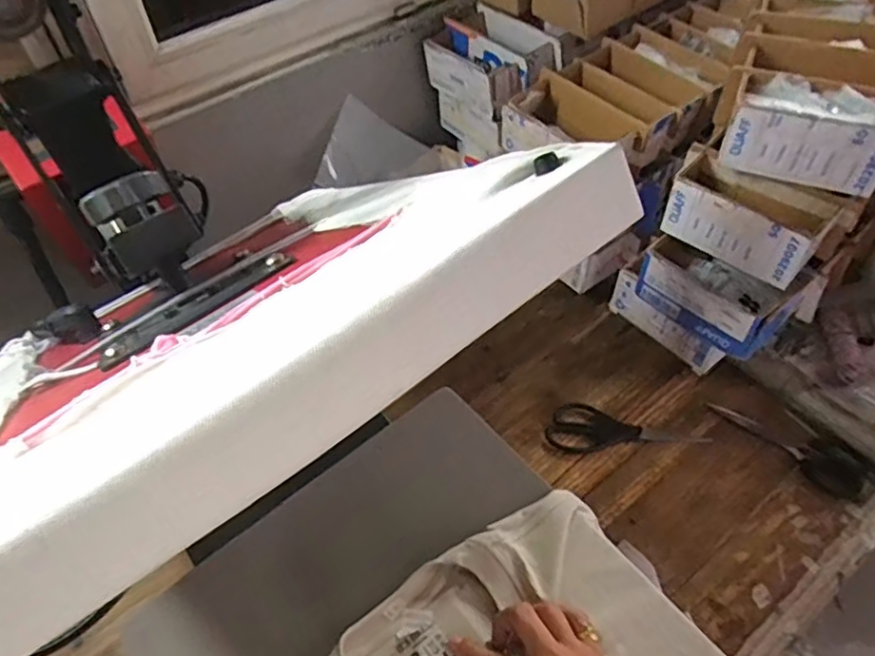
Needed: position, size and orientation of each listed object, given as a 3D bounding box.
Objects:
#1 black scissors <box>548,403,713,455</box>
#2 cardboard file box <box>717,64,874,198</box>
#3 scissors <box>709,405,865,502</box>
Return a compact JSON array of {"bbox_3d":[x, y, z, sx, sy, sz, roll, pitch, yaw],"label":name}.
[{"bbox_3d":[0.232,0.123,0.790,0.193,0.009,0.068,-3,50,0],"label":"black scissors"},{"bbox_3d":[0.391,-0.209,0.660,0.165,0.074,0.096,18,53,17],"label":"cardboard file box"},{"bbox_3d":[0.426,0.135,0.771,0.059,0.007,0.179,-36,57,-24],"label":"scissors"}]

